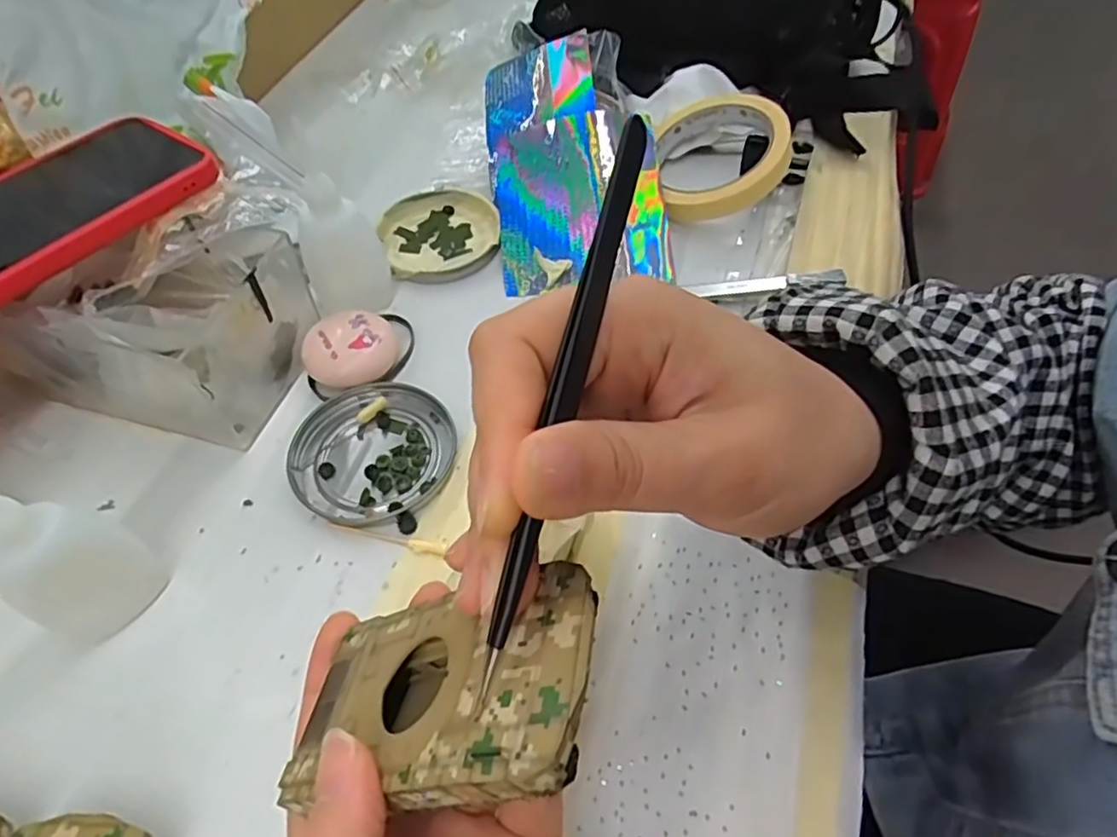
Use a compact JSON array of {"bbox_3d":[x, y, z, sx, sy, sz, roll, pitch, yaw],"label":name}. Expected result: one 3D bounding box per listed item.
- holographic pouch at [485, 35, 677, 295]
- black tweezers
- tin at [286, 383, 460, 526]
[{"bbox_3d":[0.008,-0.167,0.417,0.106,0.026,0.177,-6,73,3],"label":"holographic pouch"},{"bbox_3d":[0.001,-0.004,0.150,0.005,0.013,0.134,15,90,12],"label":"black tweezers"},{"bbox_3d":[-0.091,0.016,0.322,0.077,0.009,0.075,-1,54,1],"label":"tin"}]

